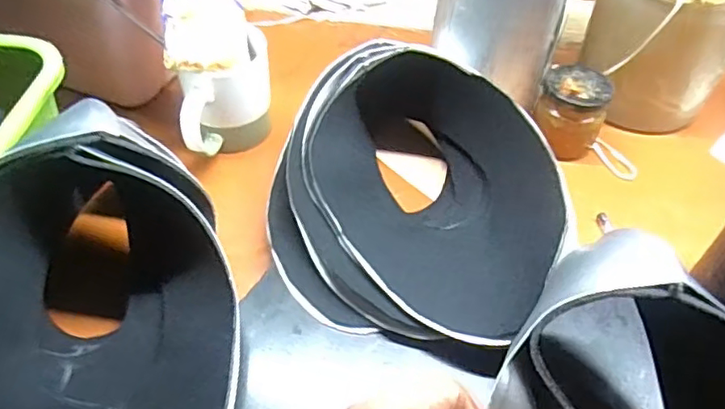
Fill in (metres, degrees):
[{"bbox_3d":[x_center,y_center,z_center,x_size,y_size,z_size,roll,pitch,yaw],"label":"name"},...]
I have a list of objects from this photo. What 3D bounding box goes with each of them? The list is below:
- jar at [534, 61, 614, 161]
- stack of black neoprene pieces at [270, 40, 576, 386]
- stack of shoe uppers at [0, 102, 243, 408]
[{"bbox_3d":[0.191,-0.087,0.550,0.060,0.068,0.055,1,48,-1],"label":"jar"},{"bbox_3d":[0.028,-0.024,0.460,0.192,0.090,0.299,-4,49,-6],"label":"stack of black neoprene pieces"},{"bbox_3d":[-0.155,0.066,0.347,0.175,0.111,0.223,17,50,12],"label":"stack of shoe uppers"}]

